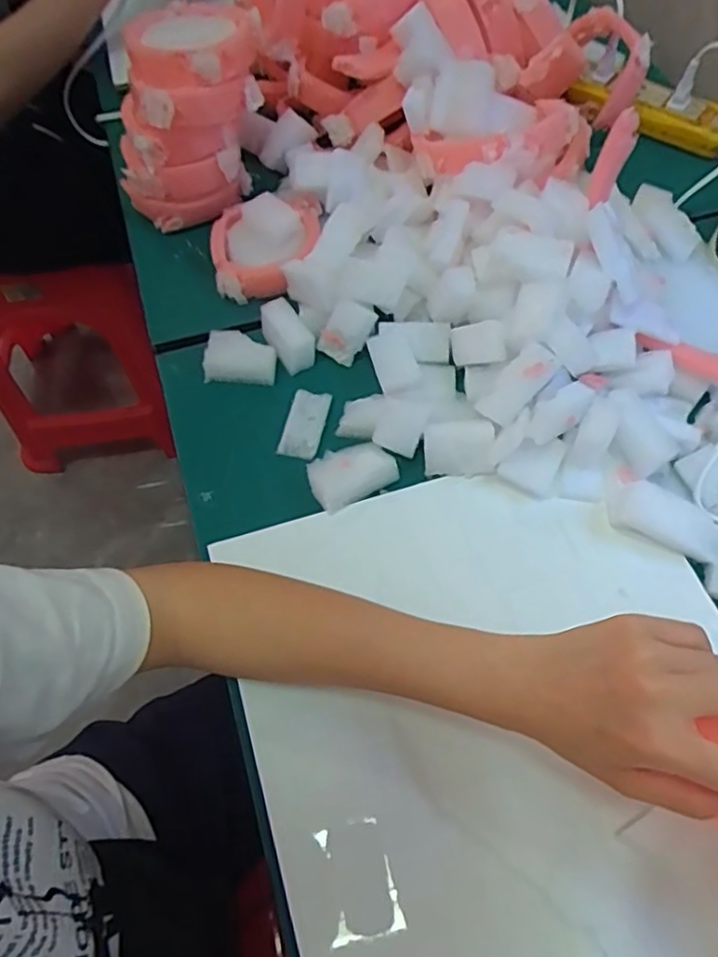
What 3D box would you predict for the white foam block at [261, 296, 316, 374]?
[{"bbox_3d":[-0.059,-0.115,0.511,0.028,0.030,0.053,-31,65,-16],"label":"white foam block"}]

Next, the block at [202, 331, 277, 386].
[{"bbox_3d":[-0.093,-0.095,0.512,0.054,0.025,0.035,3,60,2],"label":"block"}]

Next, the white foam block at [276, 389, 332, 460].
[{"bbox_3d":[-0.040,-0.041,0.487,0.029,0.007,0.055,14,61,8],"label":"white foam block"}]

